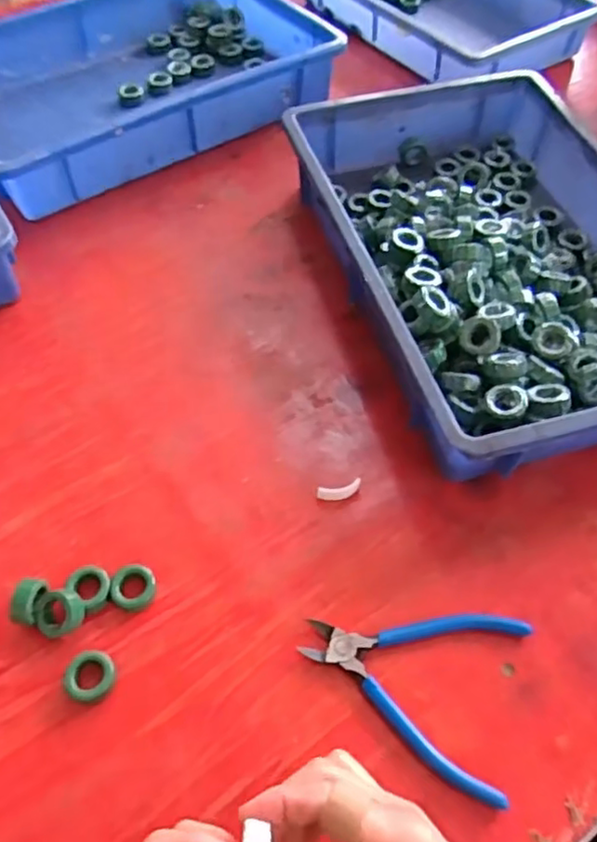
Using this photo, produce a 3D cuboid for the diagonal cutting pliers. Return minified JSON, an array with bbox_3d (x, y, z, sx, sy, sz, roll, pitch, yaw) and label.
[{"bbox_3d":[0.074,0.164,0.426,0.140,0.009,0.114,18,57,11],"label":"diagonal cutting pliers"}]

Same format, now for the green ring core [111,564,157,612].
[{"bbox_3d":[-0.116,0.116,0.453,0.029,0.011,0.031,0,56,0],"label":"green ring core"}]

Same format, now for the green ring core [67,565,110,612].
[{"bbox_3d":[-0.146,0.116,0.454,0.031,0.013,0.026,37,63,22],"label":"green ring core"}]

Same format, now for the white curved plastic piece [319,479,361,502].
[{"bbox_3d":[0.032,0.055,0.504,0.034,0.011,0.012,-11,56,-8],"label":"white curved plastic piece"}]

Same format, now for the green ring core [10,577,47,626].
[{"bbox_3d":[-0.182,0.125,0.440,0.016,0.032,0.029,8,56,5],"label":"green ring core"}]

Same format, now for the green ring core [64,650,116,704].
[{"bbox_3d":[-0.135,0.165,0.419,0.030,0.014,0.030,-5,56,-4],"label":"green ring core"}]

